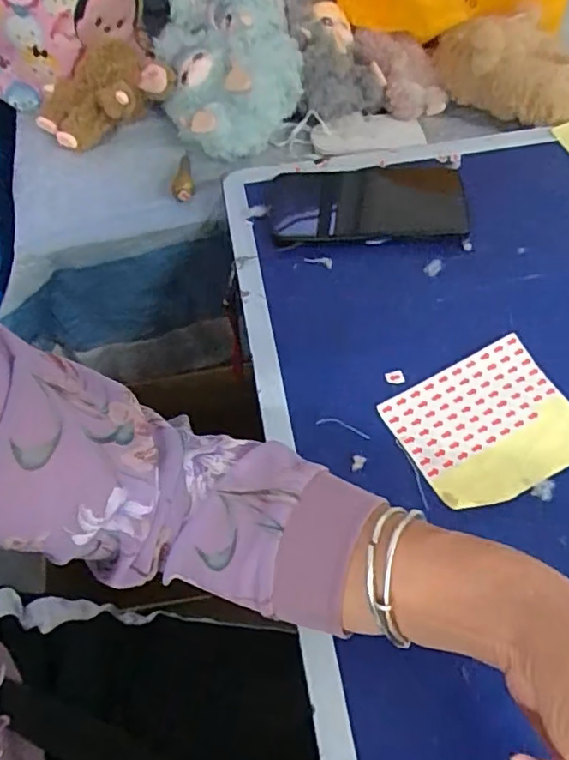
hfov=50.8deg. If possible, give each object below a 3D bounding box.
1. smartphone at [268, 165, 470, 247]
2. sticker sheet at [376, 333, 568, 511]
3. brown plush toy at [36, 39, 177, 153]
[{"bbox_3d":[0.072,-0.156,0.529,0.170,0.014,0.094,-3,59,0],"label":"smartphone"},{"bbox_3d":[0.143,0.032,0.420,0.119,0.007,0.099,-27,63,-11],"label":"sticker sheet"},{"bbox_3d":[-0.187,-0.291,0.616,0.131,0.066,0.090,-27,62,-13],"label":"brown plush toy"}]

